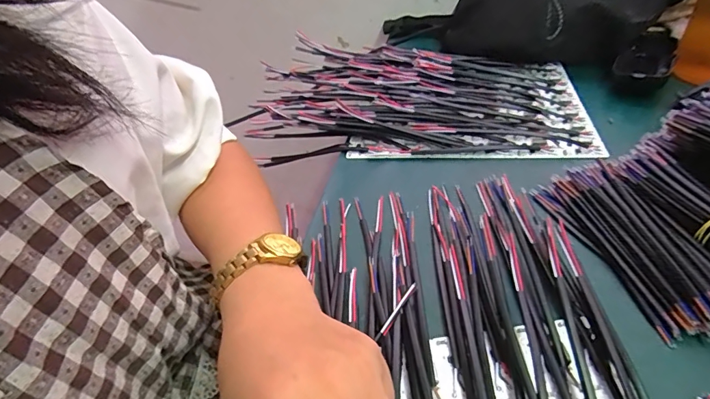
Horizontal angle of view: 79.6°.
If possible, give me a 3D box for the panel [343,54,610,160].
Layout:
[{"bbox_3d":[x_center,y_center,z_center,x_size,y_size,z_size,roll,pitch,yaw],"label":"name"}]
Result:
[{"bbox_3d":[0.066,-0.103,0.476,0.356,0.047,0.195,6,42,15],"label":"panel"}]

